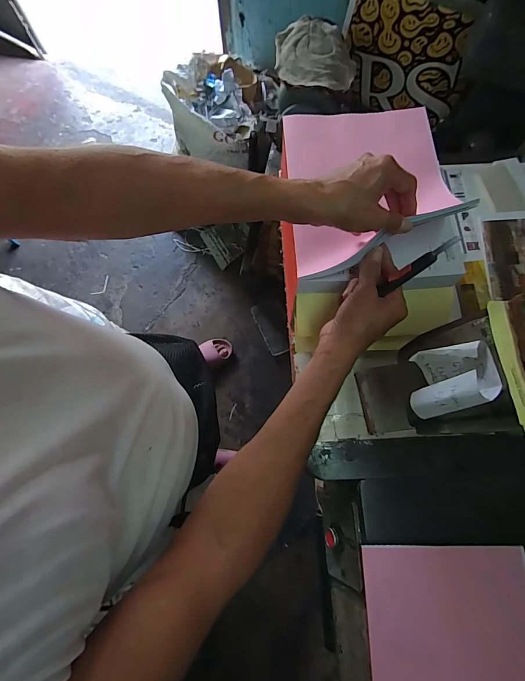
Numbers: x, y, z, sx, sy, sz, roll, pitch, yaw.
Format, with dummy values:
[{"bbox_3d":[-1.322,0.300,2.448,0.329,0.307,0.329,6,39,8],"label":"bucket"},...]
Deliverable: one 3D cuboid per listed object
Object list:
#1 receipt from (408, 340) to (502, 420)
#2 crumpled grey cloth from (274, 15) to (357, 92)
[{"bbox_3d":[0.179,0.038,0.329,0.029,0.075,0.062,23,63,-15],"label":"receipt"},{"bbox_3d":[0.119,-0.637,0.771,0.182,0.038,0.189,8,73,3],"label":"crumpled grey cloth"}]

